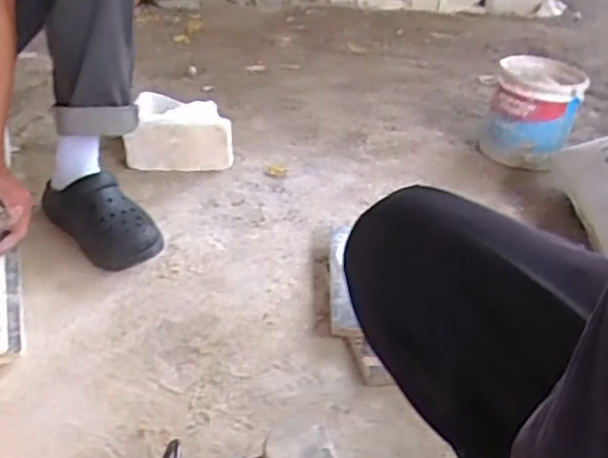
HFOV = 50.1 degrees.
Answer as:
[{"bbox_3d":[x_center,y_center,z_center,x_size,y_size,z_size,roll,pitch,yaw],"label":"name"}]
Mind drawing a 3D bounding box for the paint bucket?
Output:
[{"bbox_3d":[0.497,-0.254,1.422,0.183,0.182,0.201,11,35,13],"label":"paint bucket"}]

